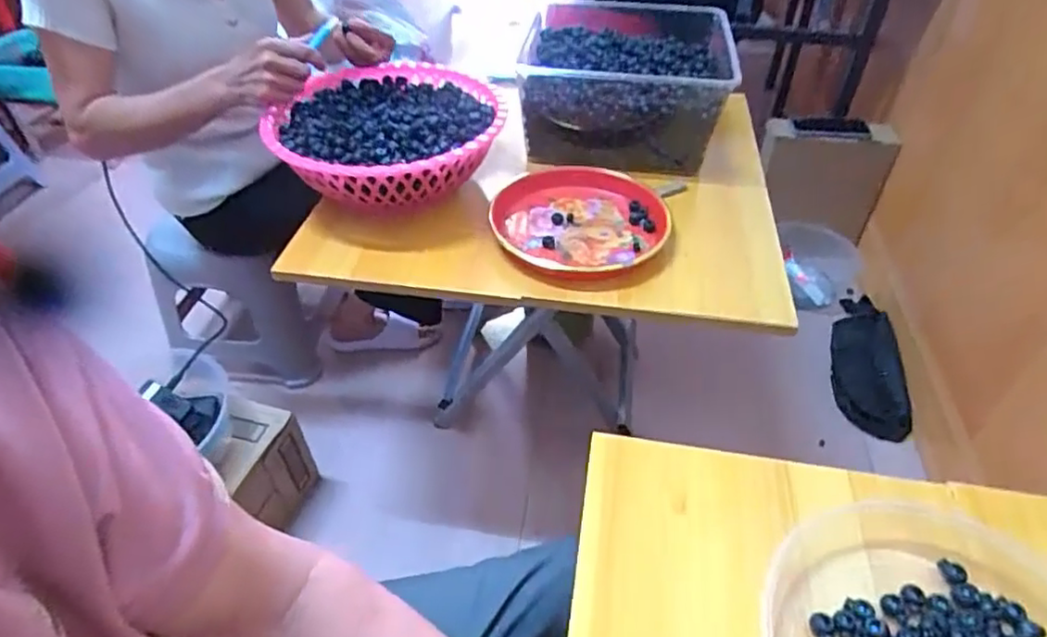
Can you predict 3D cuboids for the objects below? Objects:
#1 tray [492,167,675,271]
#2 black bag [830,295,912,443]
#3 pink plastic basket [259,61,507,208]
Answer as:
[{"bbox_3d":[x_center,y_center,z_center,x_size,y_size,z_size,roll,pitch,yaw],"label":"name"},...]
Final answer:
[{"bbox_3d":[0.073,-0.122,0.785,0.222,0.038,0.208,0,43,0],"label":"tray"},{"bbox_3d":[0.718,0.086,1.319,0.136,0.078,0.375,3,60,4],"label":"black bag"},{"bbox_3d":[-0.169,-0.240,0.821,0.279,0.084,0.293,2,43,3],"label":"pink plastic basket"}]

